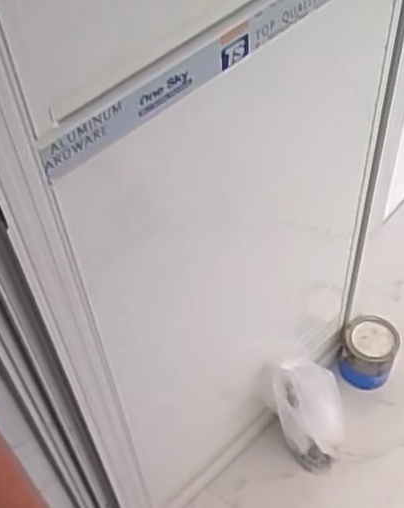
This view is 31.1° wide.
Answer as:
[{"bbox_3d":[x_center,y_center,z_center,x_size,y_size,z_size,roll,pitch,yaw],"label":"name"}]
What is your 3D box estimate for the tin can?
[{"bbox_3d":[0.346,0.215,1.518,0.116,0.155,0.089,7,53,10],"label":"tin can"}]

